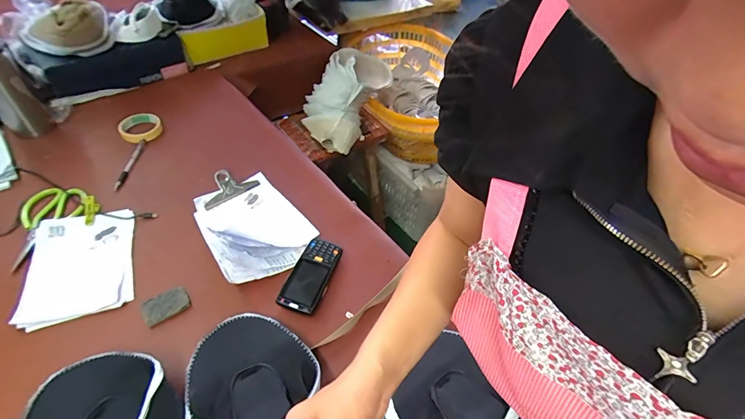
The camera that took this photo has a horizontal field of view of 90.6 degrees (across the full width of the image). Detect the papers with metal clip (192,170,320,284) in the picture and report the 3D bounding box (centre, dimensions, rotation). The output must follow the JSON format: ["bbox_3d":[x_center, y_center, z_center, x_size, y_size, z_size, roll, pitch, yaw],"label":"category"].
[{"bbox_3d":[-0.237,0.016,0.718,0.184,0.051,0.254,-28,55,-27],"label":"papers with metal clip"}]

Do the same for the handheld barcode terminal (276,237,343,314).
[{"bbox_3d":[-0.108,0.117,0.654,0.068,0.028,0.139,15,47,9],"label":"handheld barcode terminal"}]

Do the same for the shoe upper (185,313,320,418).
[{"bbox_3d":[-0.177,0.235,0.513,0.203,0.063,0.178,26,50,18],"label":"shoe upper"}]

